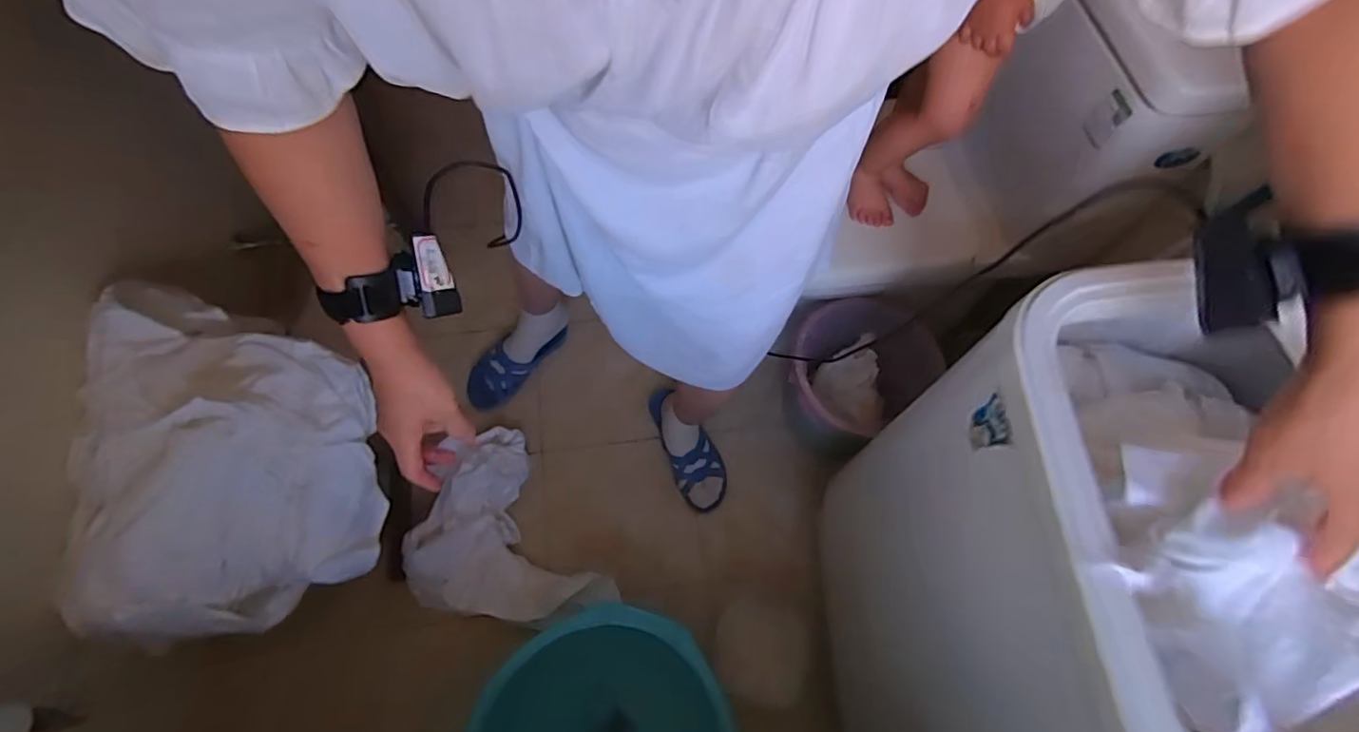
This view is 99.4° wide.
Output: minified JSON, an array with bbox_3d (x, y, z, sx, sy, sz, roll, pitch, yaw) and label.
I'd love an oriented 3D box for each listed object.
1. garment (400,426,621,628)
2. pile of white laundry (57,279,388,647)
[{"bbox_3d":[-0.355,0.332,1.080,0.285,0.061,0.401,-31,71,-16],"label":"garment"},{"bbox_3d":[-0.661,0.115,0.843,0.380,0.176,0.492,-7,66,-7],"label":"pile of white laundry"}]

